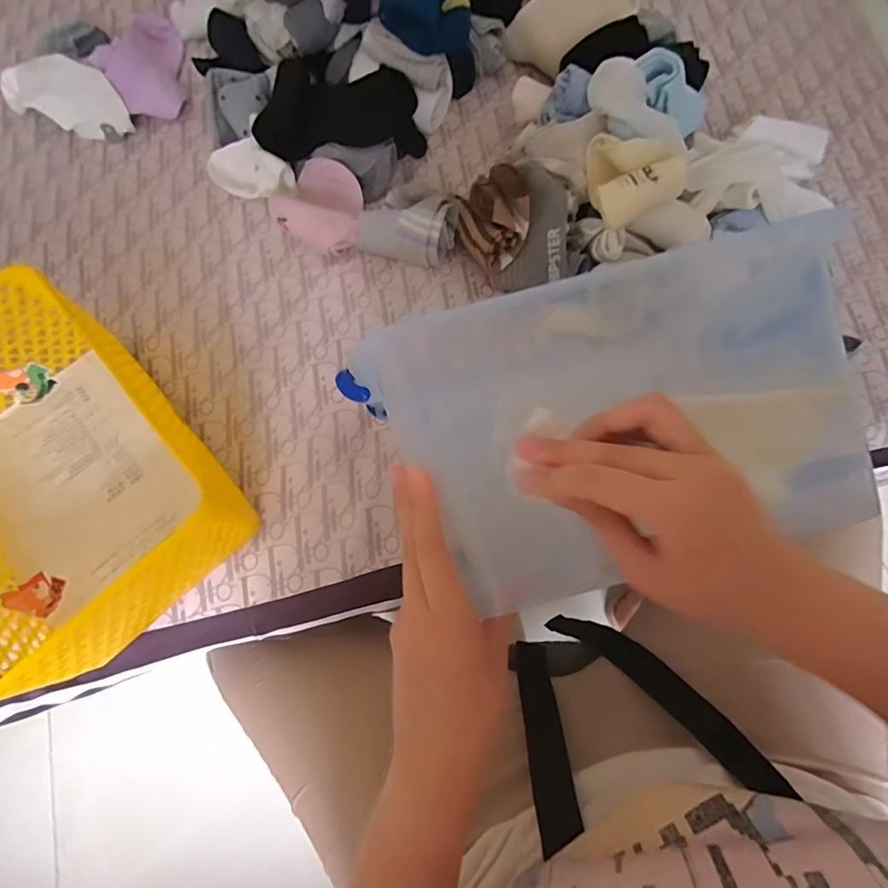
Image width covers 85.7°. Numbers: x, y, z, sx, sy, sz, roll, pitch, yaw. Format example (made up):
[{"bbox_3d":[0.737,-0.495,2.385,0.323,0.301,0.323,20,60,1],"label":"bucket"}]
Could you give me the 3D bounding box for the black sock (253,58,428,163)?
[{"bbox_3d":[-0.106,-0.345,0.491,0.173,0.055,0.083,-12,77,-14],"label":"black sock"}]

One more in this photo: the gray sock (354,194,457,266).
[{"bbox_3d":[-0.037,-0.219,0.484,0.096,0.052,0.054,16,78,5],"label":"gray sock"}]

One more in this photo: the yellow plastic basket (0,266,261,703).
[{"bbox_3d":[-0.320,0.024,0.395,0.211,0.113,0.277,-43,80,-8],"label":"yellow plastic basket"}]

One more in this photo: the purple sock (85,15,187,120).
[{"bbox_3d":[-0.338,-0.434,0.536,0.071,0.057,0.125,-6,77,0],"label":"purple sock"}]

